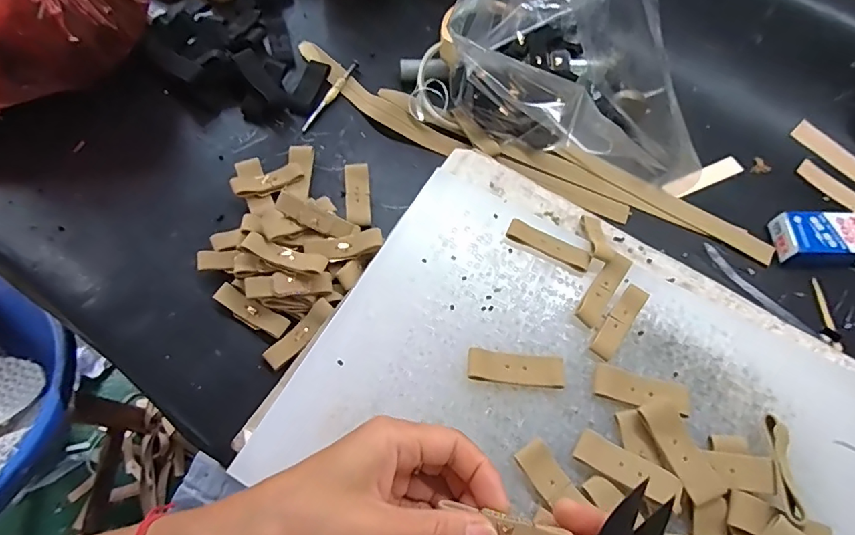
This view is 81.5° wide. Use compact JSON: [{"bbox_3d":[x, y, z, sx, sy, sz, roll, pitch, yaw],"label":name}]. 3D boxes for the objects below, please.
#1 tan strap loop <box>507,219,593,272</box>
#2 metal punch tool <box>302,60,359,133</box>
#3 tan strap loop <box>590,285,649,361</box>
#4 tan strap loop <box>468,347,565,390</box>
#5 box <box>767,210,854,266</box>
[{"bbox_3d":[0.089,-0.016,0.364,0.063,0.007,0.015,27,67,10],"label":"tan strap loop"},{"bbox_3d":[-0.092,-0.165,0.472,0.009,0.006,0.092,27,69,10],"label":"metal punch tool"},{"bbox_3d":[0.133,0.037,0.341,0.016,0.009,0.062,36,69,13],"label":"tan strap loop"},{"bbox_3d":[0.058,0.067,0.324,0.061,0.009,0.021,6,65,0],"label":"tan strap loop"},{"bbox_3d":[0.355,-0.024,0.426,0.107,0.025,0.044,2,67,-1],"label":"box"}]

